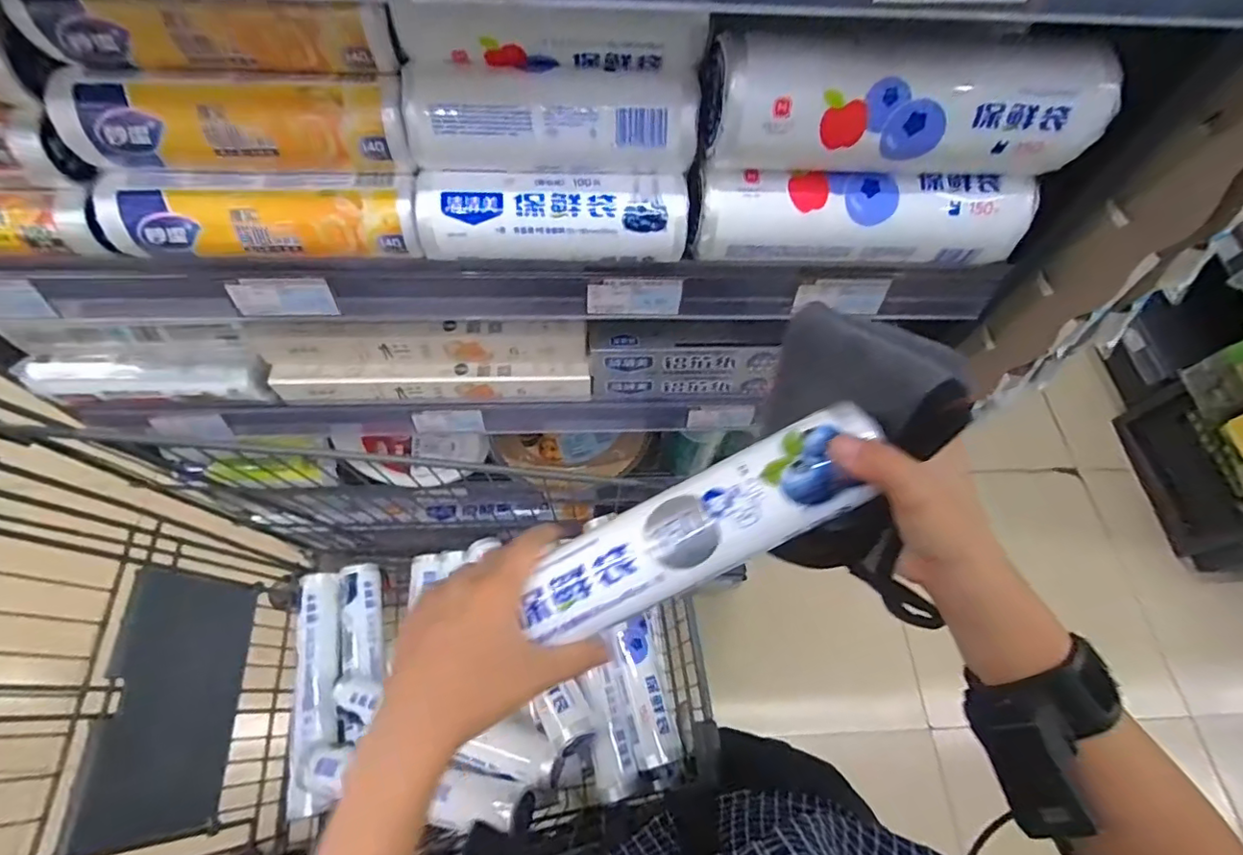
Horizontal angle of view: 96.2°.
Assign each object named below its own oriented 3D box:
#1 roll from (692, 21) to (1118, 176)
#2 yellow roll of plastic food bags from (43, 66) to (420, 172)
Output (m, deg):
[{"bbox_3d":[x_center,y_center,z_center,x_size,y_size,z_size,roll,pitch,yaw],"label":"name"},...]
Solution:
[{"bbox_3d":[0.170,-0.208,0.347,0.233,0.071,0.087,-3,62,-4],"label":"roll"},{"bbox_3d":[-0.233,-0.189,0.345,0.198,0.047,0.039,-1,62,-3],"label":"yellow roll of plastic food bags"}]

